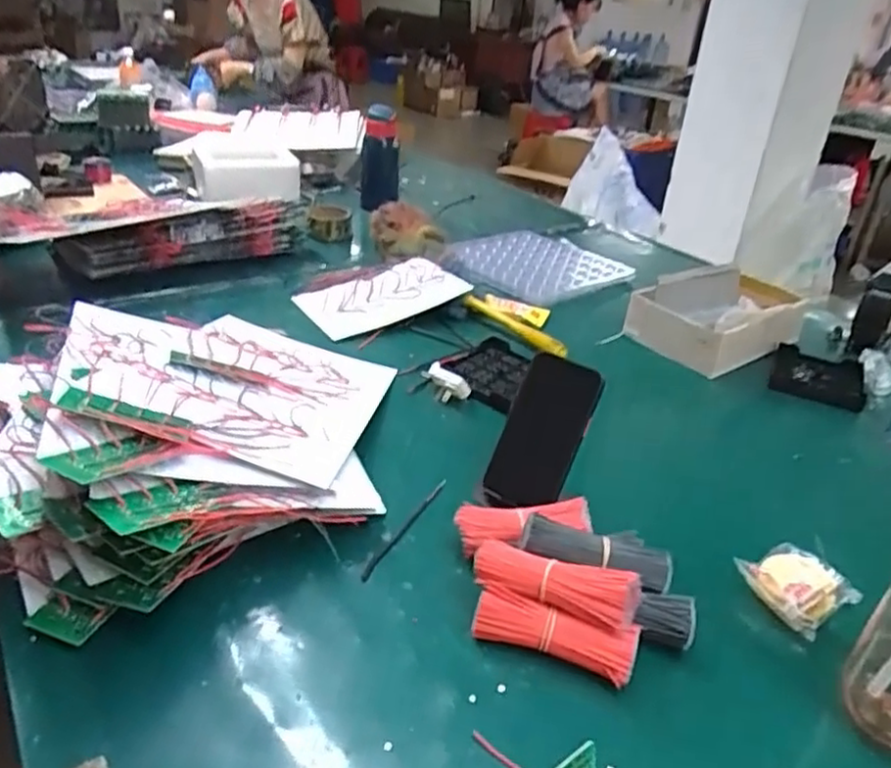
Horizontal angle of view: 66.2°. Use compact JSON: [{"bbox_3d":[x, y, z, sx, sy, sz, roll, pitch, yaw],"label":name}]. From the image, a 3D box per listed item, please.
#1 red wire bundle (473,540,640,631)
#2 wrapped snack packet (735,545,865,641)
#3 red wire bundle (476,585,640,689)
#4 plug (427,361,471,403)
[{"bbox_3d":[0.084,0.149,0.521,0.124,0.027,0.032,13,32,13],"label":"red wire bundle"},{"bbox_3d":[0.299,0.169,0.583,0.062,0.032,0.075,-17,37,-31],"label":"wrapped snack packet"},{"bbox_3d":[0.082,0.188,0.516,0.118,0.038,0.032,15,32,17],"label":"red wire bundle"},{"bbox_3d":[0.002,-0.001,0.820,0.054,0.034,0.022,19,34,22],"label":"plug"}]

